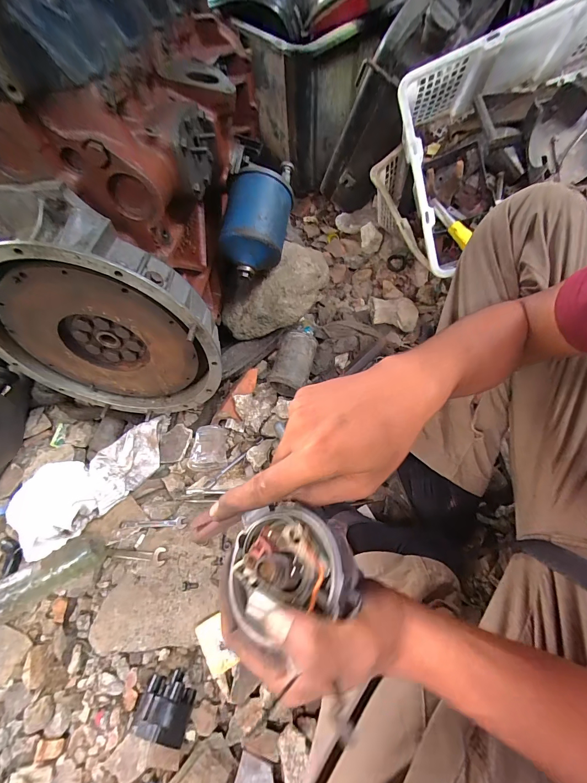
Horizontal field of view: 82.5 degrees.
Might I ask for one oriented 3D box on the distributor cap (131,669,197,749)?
[{"bbox_3d":[-0.176,0.443,0.476,0.077,0.083,0.061,16,61,14],"label":"distributor cap"}]

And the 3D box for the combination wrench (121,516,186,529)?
[{"bbox_3d":[-0.264,0.247,0.627,0.125,0.007,0.021,-3,59,2],"label":"combination wrench"}]

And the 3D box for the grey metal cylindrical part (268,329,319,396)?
[{"bbox_3d":[0.003,-0.054,0.717,0.073,0.091,0.122,14,63,16],"label":"grey metal cylindrical part"}]

